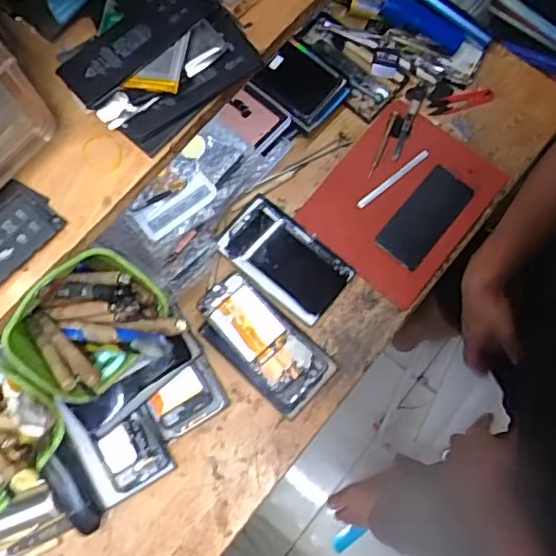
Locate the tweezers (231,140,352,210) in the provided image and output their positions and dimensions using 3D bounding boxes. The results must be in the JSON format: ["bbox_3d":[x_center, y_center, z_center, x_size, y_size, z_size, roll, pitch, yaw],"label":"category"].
[{"bbox_3d":[0.018,-0.155,0.826,0.196,0.008,0.020,-31,79,-8],"label":"tweezers"}]

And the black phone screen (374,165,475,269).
[{"bbox_3d":[0.208,-0.088,0.798,0.069,0.010,0.152,39,79,8],"label":"black phone screen"}]

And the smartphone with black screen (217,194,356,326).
[{"bbox_3d":[0.010,-0.029,0.784,0.179,0.010,0.101,40,79,8],"label":"smartphone with black screen"}]

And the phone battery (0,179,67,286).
[{"bbox_3d":[-0.184,-0.031,0.387,0.046,0.011,0.066,40,79,8],"label":"phone battery"}]

